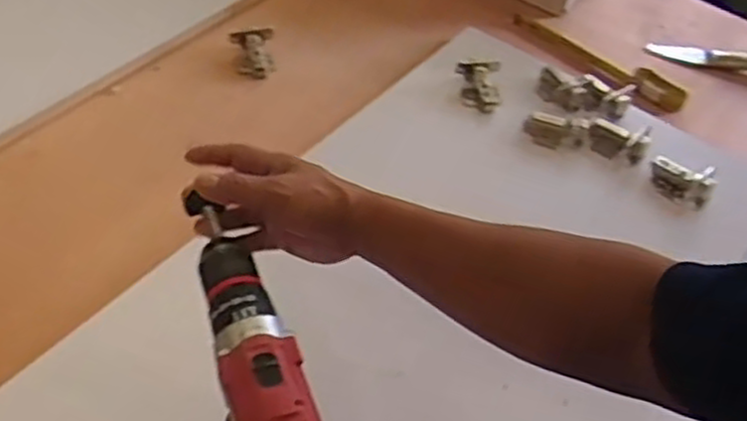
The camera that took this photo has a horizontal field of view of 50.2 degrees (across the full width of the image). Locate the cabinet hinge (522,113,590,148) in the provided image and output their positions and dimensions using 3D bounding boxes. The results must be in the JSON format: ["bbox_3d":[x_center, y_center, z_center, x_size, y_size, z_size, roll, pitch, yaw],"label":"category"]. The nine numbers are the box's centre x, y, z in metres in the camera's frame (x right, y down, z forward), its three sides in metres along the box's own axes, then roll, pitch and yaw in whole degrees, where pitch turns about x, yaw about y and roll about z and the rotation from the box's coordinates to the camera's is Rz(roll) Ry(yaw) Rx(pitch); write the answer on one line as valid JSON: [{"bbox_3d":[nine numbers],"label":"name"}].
[{"bbox_3d":[0.230,-0.103,1.015,0.077,0.035,0.029,13,48,5],"label":"cabinet hinge"}]

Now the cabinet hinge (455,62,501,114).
[{"bbox_3d":[0.138,-0.166,1.059,0.056,0.029,0.072,5,48,-2],"label":"cabinet hinge"}]

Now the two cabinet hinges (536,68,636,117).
[{"bbox_3d":[0.281,-0.161,1.060,0.120,0.038,0.048,14,48,6],"label":"two cabinet hinges"}]

